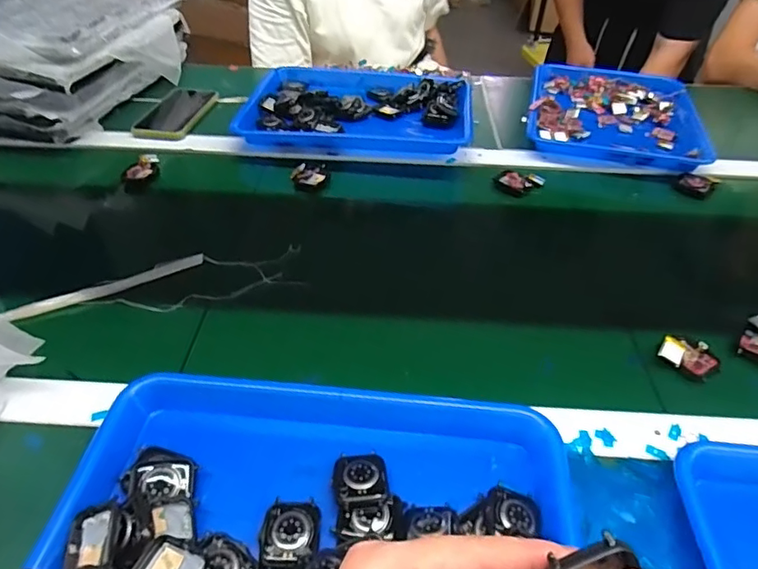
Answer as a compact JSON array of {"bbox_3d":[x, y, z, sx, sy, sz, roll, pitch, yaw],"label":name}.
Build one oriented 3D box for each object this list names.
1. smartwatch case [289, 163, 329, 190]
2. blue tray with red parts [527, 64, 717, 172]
[{"bbox_3d":[-0.092,-0.145,0.698,0.047,0.016,0.045,-5,44,-6],"label":"smartwatch case"},{"bbox_3d":[0.361,-0.268,0.808,0.245,0.035,0.286,13,45,12],"label":"blue tray with red parts"}]

